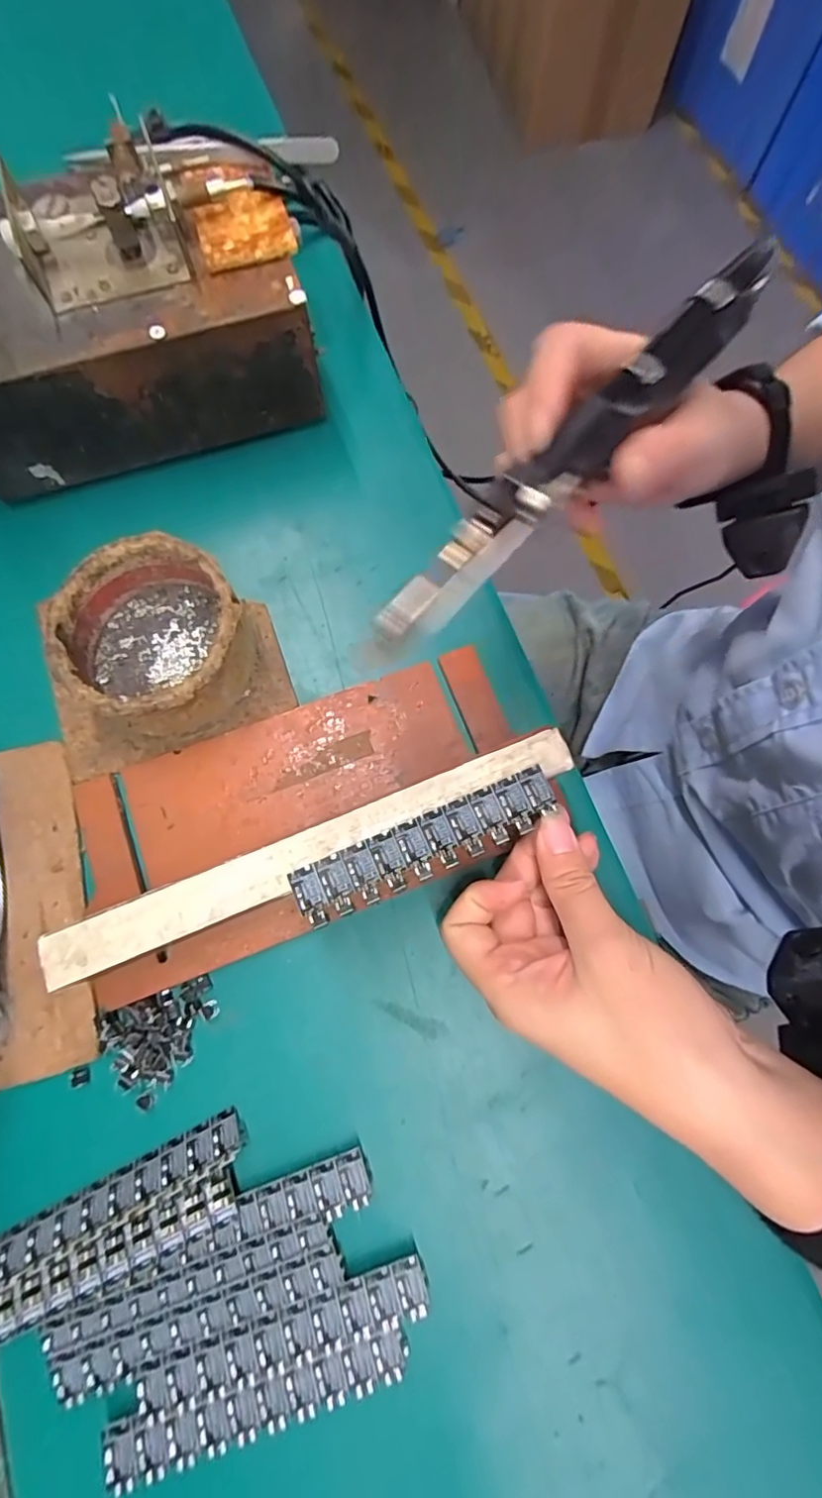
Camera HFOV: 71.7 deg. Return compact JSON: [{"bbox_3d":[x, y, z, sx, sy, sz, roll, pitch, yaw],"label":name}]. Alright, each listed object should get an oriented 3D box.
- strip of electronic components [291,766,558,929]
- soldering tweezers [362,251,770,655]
[{"bbox_3d":[0.006,0.037,0.224,0.107,0.004,0.024,-23,78,-6],"label":"strip of electronic components"},{"bbox_3d":[0.054,-0.101,0.195,0.196,0.017,0.022,-45,81,-2],"label":"soldering tweezers"}]

